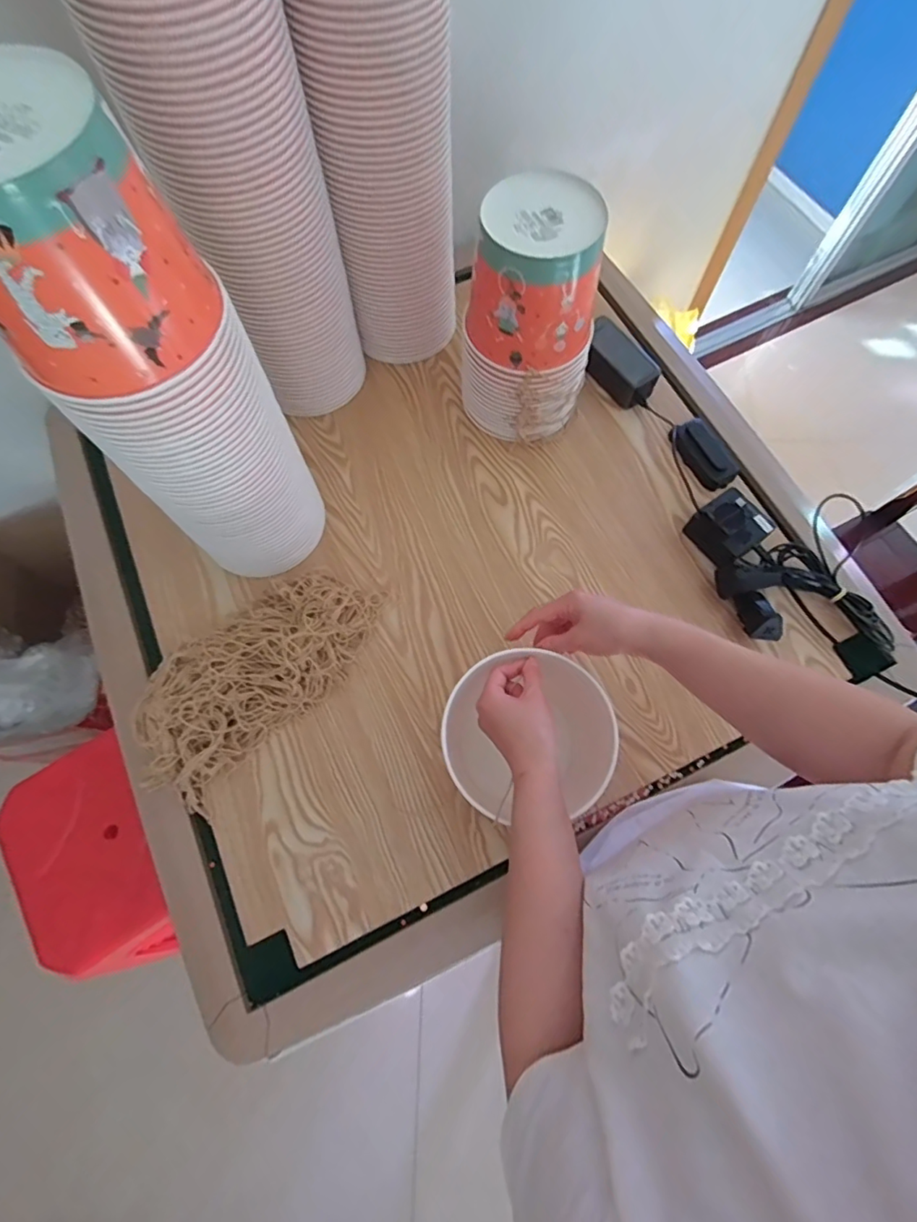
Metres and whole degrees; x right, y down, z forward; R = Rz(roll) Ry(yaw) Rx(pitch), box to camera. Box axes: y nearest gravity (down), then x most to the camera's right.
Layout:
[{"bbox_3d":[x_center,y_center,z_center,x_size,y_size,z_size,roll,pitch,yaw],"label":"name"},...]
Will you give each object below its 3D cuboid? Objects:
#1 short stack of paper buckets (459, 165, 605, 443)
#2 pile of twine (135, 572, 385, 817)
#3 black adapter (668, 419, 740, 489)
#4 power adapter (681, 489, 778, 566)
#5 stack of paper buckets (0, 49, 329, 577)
[{"bbox_3d":[0.091,-0.348,0.660,0.149,0.266,0.139,15,72,5],"label":"short stack of paper buckets"},{"bbox_3d":[-0.238,0.067,0.616,0.149,0.063,0.319,43,76,14],"label":"pile of twine"},{"bbox_3d":[0.336,-0.217,0.729,0.047,0.030,0.102,-25,73,-8],"label":"black adapter"},{"bbox_3d":[0.341,-0.104,0.678,0.069,0.057,0.075,-33,74,-11],"label":"power adapter"},{"bbox_3d":[-0.250,-0.184,0.500,0.136,0.445,0.140,-4,71,-1],"label":"stack of paper buckets"}]

